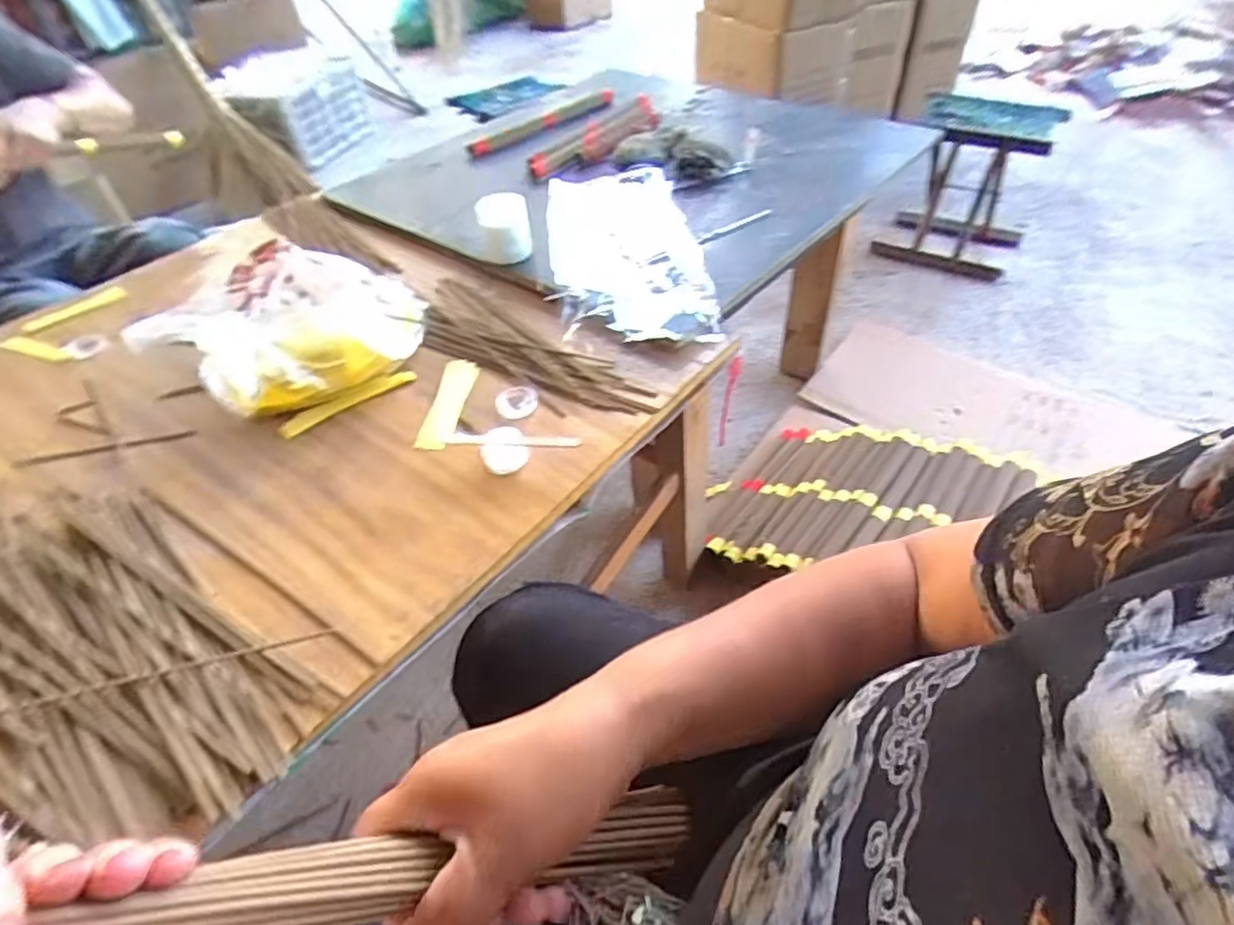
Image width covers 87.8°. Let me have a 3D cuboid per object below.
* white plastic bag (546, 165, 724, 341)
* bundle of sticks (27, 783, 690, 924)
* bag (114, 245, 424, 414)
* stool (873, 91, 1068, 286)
[{"bbox_3d":[0.010,-0.267,0.800,0.180,0.040,0.393,-6,45,-1],"label":"white plastic bag"},{"bbox_3d":[-0.106,0.138,0.205,0.316,0.019,0.030,11,36,-33],"label":"bundle of sticks"},{"bbox_3d":[-0.359,-0.147,0.694,0.265,0.077,0.229,5,46,10],"label":"bag"},{"bbox_3d":[0.832,-0.668,1.528,0.298,0.308,0.240,27,53,27],"label":"stool"}]

